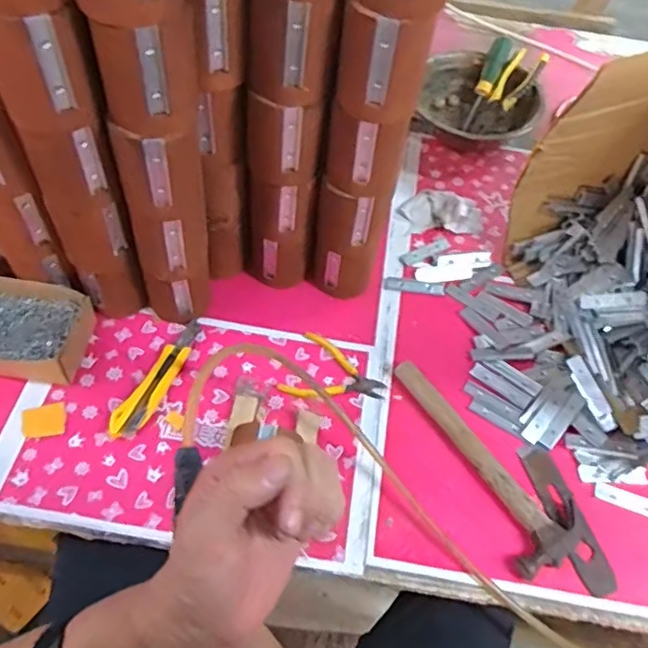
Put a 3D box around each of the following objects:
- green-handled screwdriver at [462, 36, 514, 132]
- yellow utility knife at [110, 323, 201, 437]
[{"bbox_3d":[0.281,-0.415,1.011,0.033,0.026,0.171,25,94,12],"label":"green-handled screwdriver"},{"bbox_3d":[-0.197,0.063,0.706,0.035,0.019,0.170,24,58,11],"label":"yellow utility knife"}]

